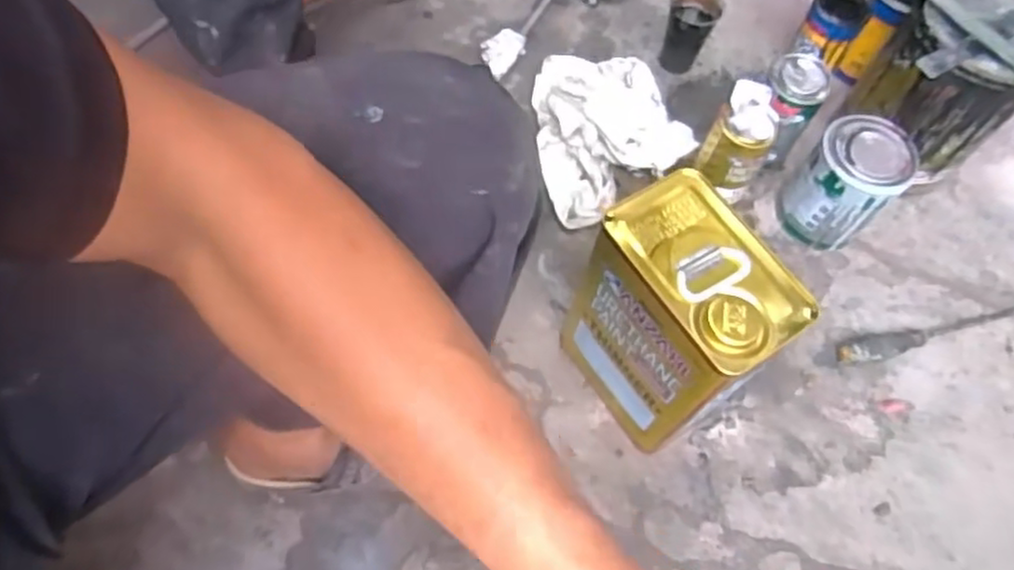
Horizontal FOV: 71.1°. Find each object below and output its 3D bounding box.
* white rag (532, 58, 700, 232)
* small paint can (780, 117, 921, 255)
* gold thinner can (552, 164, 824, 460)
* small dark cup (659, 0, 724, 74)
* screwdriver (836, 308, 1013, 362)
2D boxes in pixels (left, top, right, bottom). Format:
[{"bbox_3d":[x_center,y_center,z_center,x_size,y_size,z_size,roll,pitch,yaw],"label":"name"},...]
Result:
[{"bbox_3d":[0.131,-0.201,0.905,0.190,0.046,0.258,-7,64,-8],"label":"white rag"},{"bbox_3d":[0.397,-0.119,0.841,0.106,0.139,0.111,34,65,13],"label":"small paint can"},{"bbox_3d":[0.152,0.044,0.670,0.126,0.254,0.165,-28,68,-17],"label":"gold thinner can"},{"bbox_3d":[0.247,-0.344,0.969,0.063,0.113,0.055,19,63,5],"label":"small dark cup"},{"bbox_3d":[0.515,0.047,0.818,0.296,0.039,0.031,-12,64,-11],"label":"screwdriver"}]

